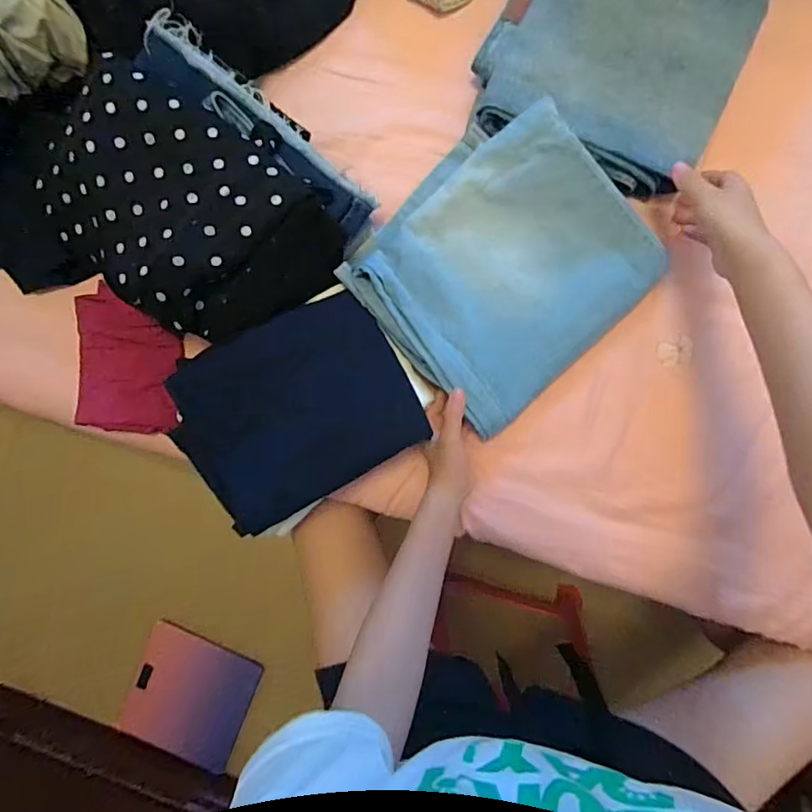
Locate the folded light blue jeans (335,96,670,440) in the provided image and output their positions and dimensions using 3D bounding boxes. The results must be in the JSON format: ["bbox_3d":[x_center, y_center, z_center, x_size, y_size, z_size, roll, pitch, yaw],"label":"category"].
[{"bbox_3d":[0.095,-0.148,0.529,0.258,0.060,0.253,-42,87,4],"label":"folded light blue jeans"}]

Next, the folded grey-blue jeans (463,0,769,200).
[{"bbox_3d":[0.212,-0.361,0.515,0.240,0.050,0.231,24,93,4],"label":"folded grey-blue jeans"}]

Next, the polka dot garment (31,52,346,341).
[{"bbox_3d":[-0.213,-0.184,0.501,0.270,0.085,0.194,37,94,3],"label":"polka dot garment"}]

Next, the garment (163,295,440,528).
[{"bbox_3d":[-0.110,0.001,0.513,0.219,0.022,0.182,-28,84,-10],"label":"garment"}]

